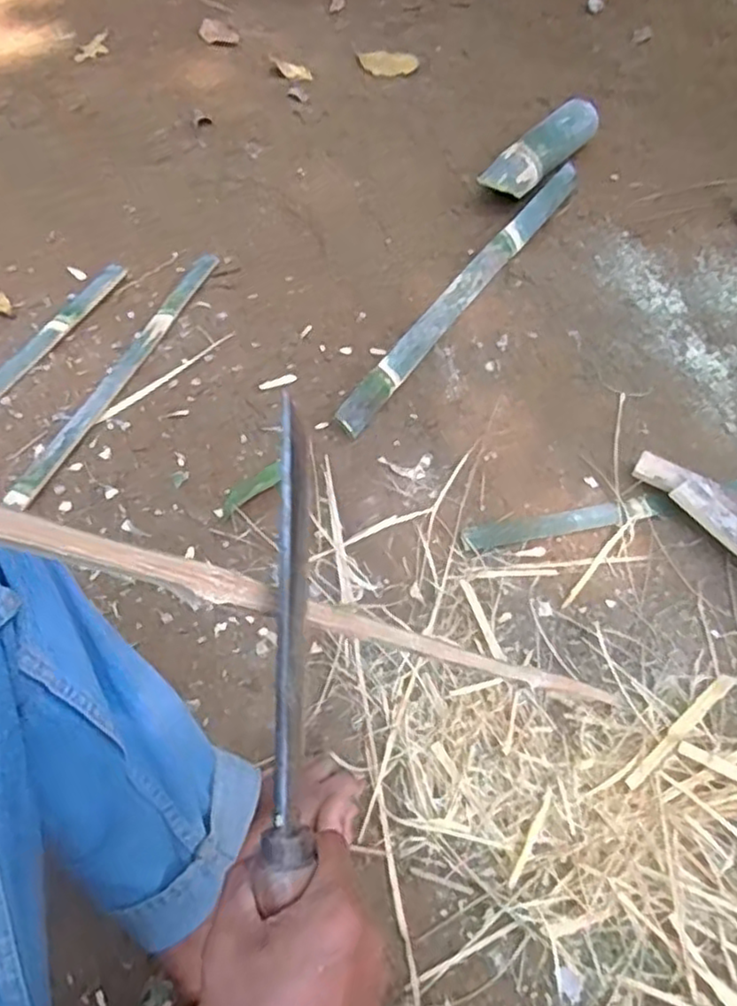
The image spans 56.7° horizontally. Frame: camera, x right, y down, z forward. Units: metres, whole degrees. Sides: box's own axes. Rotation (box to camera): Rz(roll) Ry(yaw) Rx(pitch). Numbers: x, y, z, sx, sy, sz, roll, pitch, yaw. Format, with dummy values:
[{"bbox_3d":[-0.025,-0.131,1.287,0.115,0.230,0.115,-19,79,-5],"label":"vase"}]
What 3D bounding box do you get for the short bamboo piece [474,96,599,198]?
[{"bbox_3d":[0.295,-0.599,1.176,0.075,0.072,0.282,38,69,23],"label":"short bamboo piece"}]

